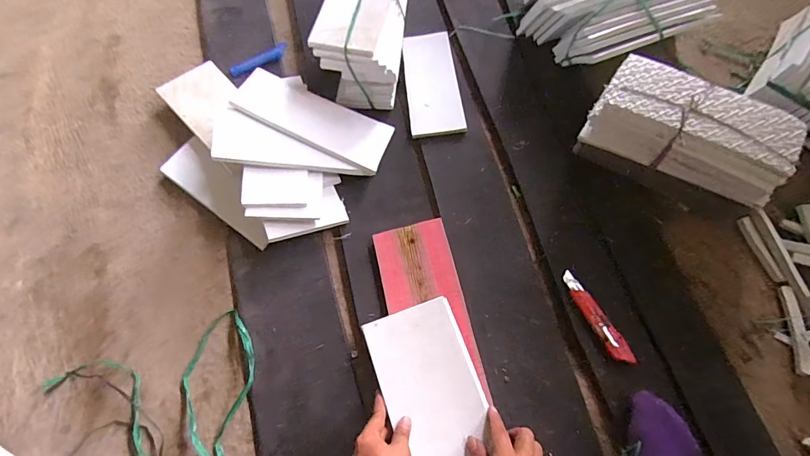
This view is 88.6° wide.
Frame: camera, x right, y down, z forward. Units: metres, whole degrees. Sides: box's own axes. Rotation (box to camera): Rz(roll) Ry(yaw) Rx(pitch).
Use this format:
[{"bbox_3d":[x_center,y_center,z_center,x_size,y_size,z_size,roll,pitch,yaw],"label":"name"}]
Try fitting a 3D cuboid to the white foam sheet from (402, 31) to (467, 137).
[{"bbox_3d":[0.055,-0.298,0.849,0.102,0.013,0.253,-6,69,0],"label":"white foam sheet"}]

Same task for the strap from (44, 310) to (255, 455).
[{"bbox_3d":[-0.406,0.256,0.653,0.334,0.017,0.259,4,70,4],"label":"strap"}]

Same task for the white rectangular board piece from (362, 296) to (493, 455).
[{"bbox_3d":[0.043,0.245,0.599,0.138,0.019,0.264,-19,70,-5],"label":"white rectangular board piece"}]

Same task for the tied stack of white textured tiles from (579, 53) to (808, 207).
[{"bbox_3d":[0.464,-0.167,0.683,0.289,0.086,0.141,28,71,13],"label":"tied stack of white textured tiles"}]

